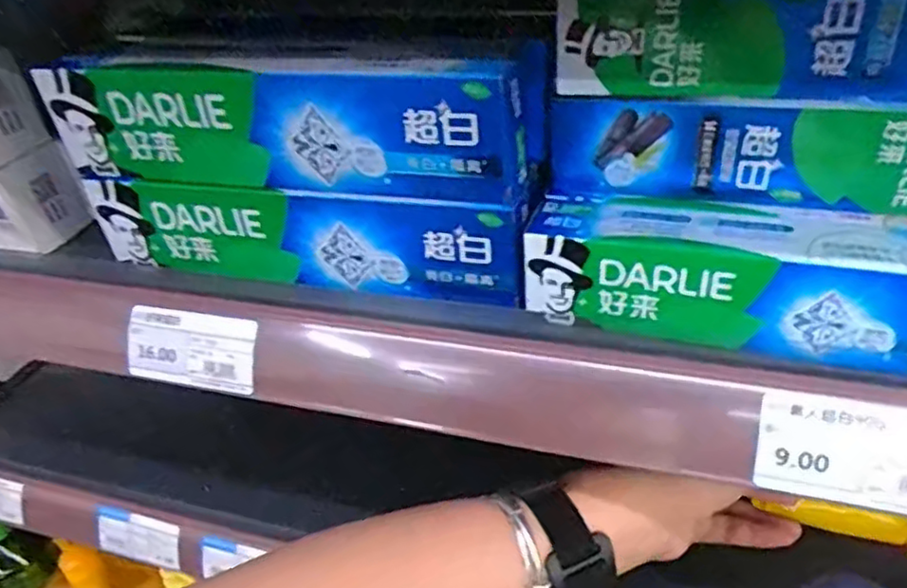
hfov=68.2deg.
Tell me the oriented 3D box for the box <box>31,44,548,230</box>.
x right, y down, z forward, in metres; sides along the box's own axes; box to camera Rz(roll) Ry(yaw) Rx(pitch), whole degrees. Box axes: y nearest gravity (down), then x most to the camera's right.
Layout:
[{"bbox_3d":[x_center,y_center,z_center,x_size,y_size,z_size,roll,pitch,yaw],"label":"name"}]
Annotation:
[{"bbox_3d":[-0.082,-0.084,0.317,0.246,0.063,0.043,5,39,16],"label":"box"}]

